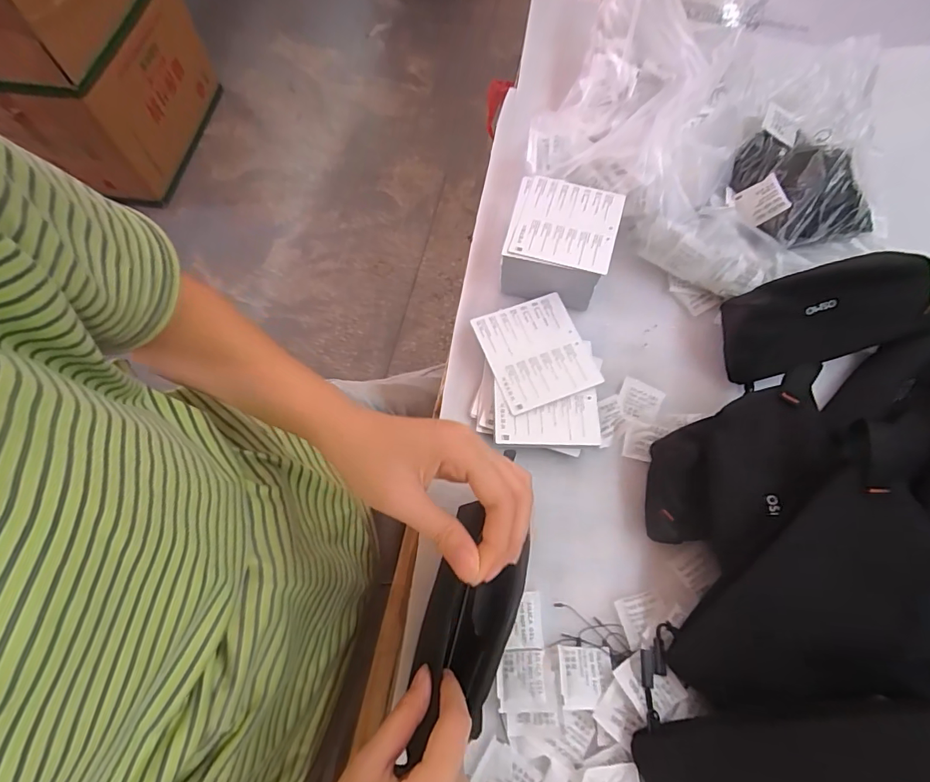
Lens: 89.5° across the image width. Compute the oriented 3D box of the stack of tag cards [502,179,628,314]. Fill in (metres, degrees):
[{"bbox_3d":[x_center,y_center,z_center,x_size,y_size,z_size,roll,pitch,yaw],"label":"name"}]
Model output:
[{"bbox_3d":[0.092,-0.144,0.467,0.100,0.065,0.113,14,67,4],"label":"stack of tag cards"}]

